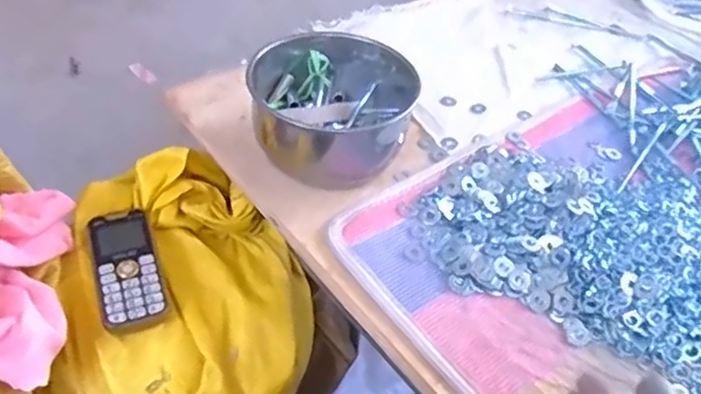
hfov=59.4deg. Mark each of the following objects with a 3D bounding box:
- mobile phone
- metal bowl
[{"bbox_3d":[-0.208,0.064,0.566,0.057,0.014,0.118,-15,56,-21],"label":"mobile phone"},{"bbox_3d":[-0.018,-0.086,0.619,0.155,0.093,0.155,4,45,-4],"label":"metal bowl"}]

